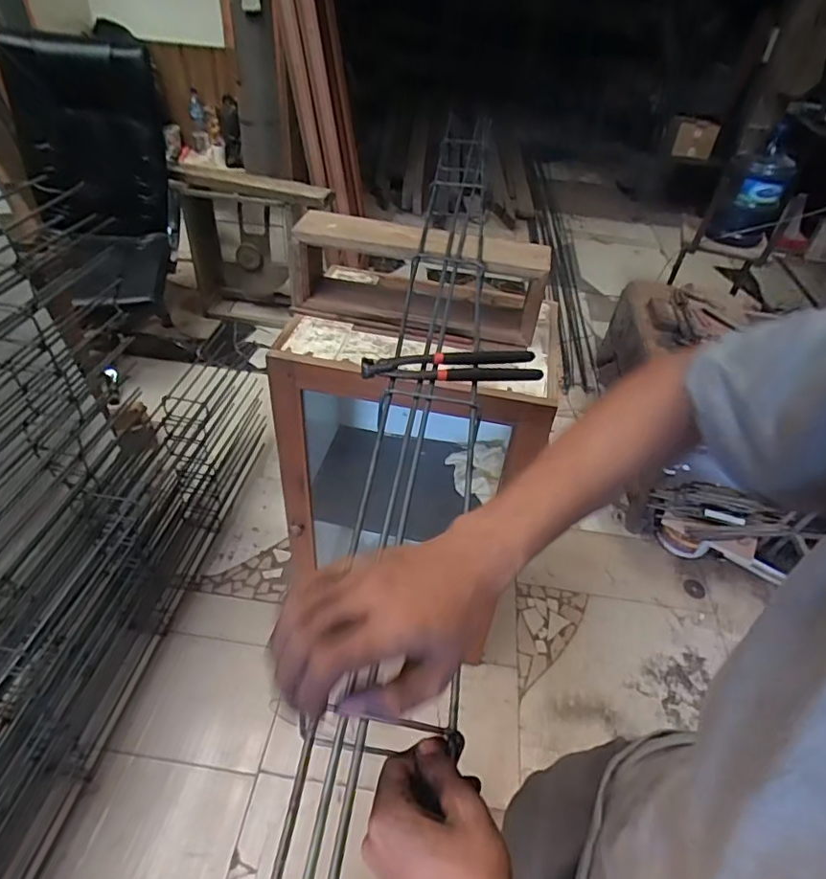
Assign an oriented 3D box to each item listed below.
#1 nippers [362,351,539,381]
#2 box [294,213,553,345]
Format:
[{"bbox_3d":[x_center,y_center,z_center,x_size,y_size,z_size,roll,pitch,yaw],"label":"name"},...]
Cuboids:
[{"bbox_3d":[0.047,-0.095,0.681,0.213,0.030,0.047,2,42,-5],"label":"nippers"},{"bbox_3d":[0.001,-0.301,1.032,0.470,0.165,0.129,11,43,6],"label":"box"}]

